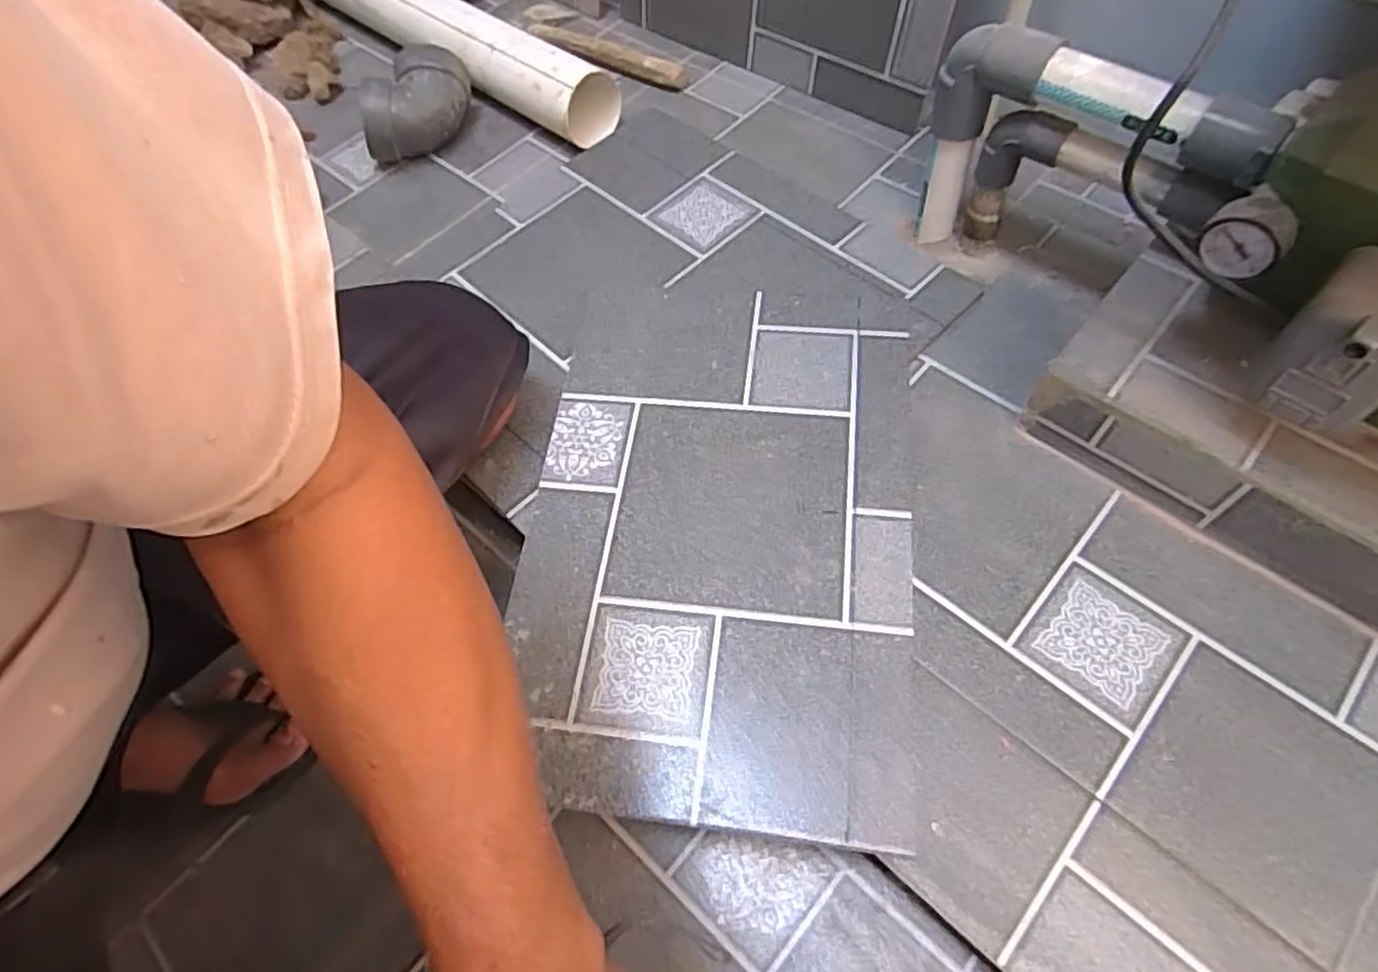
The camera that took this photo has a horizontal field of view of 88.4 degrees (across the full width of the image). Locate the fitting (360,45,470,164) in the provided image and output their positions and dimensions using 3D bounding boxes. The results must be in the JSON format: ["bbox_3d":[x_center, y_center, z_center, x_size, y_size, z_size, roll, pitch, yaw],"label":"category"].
[{"bbox_3d":[-0.347,-0.487,0.906,0.129,0.089,0.106,-9,60,-2],"label":"fitting"}]

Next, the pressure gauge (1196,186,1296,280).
[{"bbox_3d":[0.384,-0.172,0.485,0.029,0.052,0.049,-38,65,-17],"label":"pressure gauge"}]

